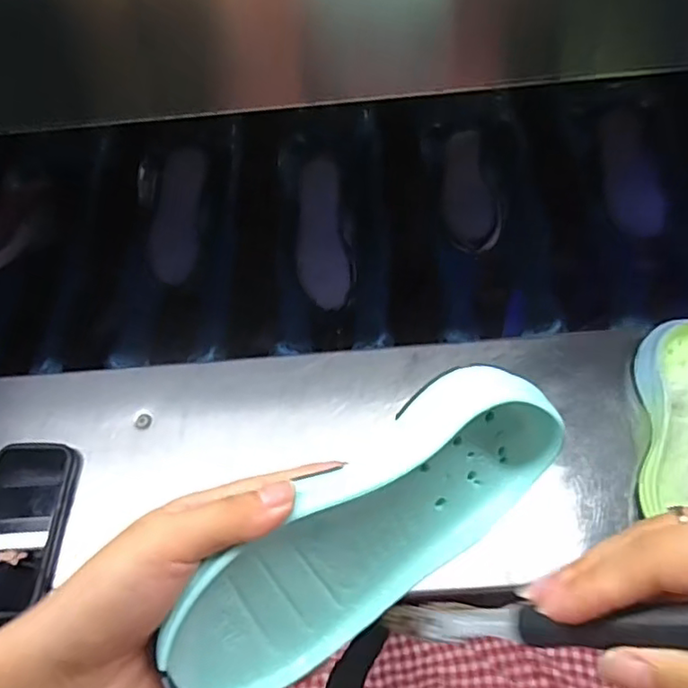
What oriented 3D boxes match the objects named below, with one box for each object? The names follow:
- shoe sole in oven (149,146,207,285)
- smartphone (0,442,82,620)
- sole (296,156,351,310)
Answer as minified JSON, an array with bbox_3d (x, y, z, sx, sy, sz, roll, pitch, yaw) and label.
[{"bbox_3d":[-0.206,-0.159,0.753,0.057,0.019,0.168,5,82,4],"label":"shoe sole in oven"},{"bbox_3d":[-0.303,0.171,0.569,0.087,0.011,0.155,3,67,3],"label":"smartphone"},{"bbox_3d":[-0.026,-0.133,0.720,0.058,0.013,0.178,-3,84,1],"label":"sole"}]

